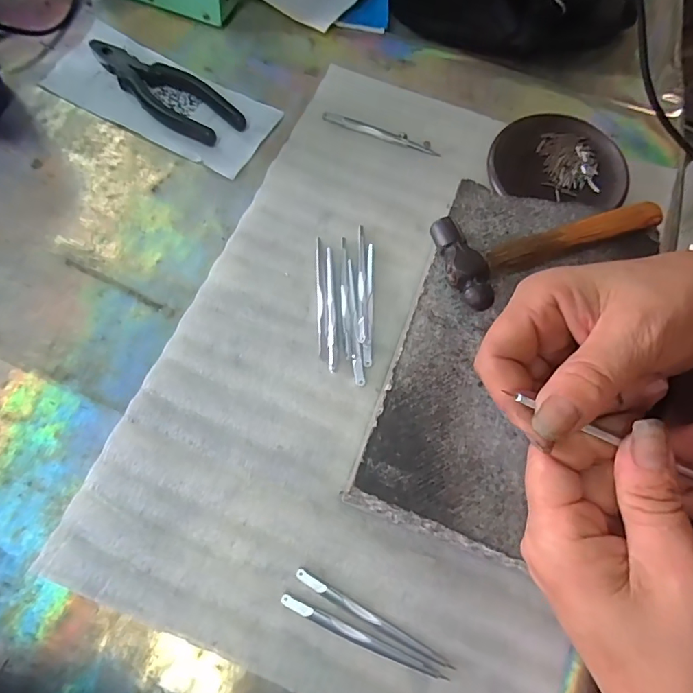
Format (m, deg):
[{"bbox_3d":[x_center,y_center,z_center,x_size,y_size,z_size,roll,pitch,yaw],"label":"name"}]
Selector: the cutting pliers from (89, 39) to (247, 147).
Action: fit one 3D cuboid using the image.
[{"bbox_3d":[-0.166,-0.232,0.420,0.163,0.016,0.051,38,73,12],"label":"cutting pliers"}]

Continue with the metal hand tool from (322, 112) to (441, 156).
[{"bbox_3d":[0.030,-0.189,0.414,0.106,0.004,0.011,20,70,6],"label":"metal hand tool"}]

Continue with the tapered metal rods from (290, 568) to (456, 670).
[{"bbox_3d":[0.016,0.168,0.288,0.106,0.005,0.007,28,71,9],"label":"tapered metal rods"}]

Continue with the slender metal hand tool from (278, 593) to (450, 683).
[{"bbox_3d":[0.009,0.176,0.283,0.105,0.004,0.008,22,71,7],"label":"slender metal hand tool"}]

